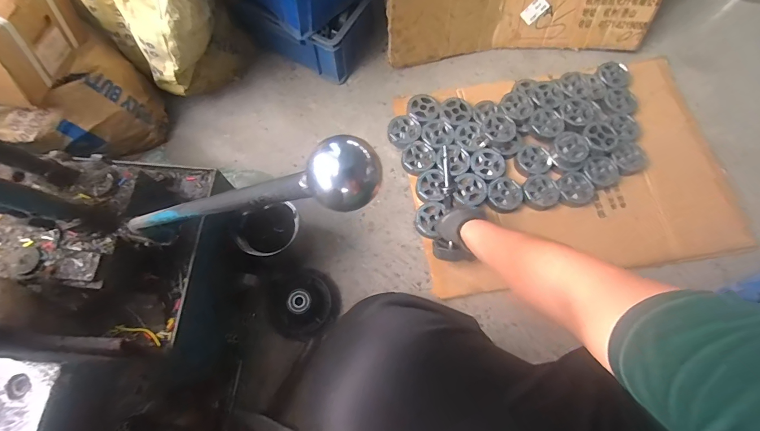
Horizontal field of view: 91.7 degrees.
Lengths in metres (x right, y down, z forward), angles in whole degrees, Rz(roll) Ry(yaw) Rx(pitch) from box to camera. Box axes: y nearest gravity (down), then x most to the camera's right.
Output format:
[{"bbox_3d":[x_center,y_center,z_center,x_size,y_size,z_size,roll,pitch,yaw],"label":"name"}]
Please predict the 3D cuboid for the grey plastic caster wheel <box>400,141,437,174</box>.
[{"bbox_3d":[0.089,-0.132,0.868,0.076,0.043,0.085,21,72,7],"label":"grey plastic caster wheel"}]

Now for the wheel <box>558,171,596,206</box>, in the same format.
[{"bbox_3d":[0.445,-0.061,0.837,0.077,0.016,0.076,0,71,0],"label":"wheel"}]

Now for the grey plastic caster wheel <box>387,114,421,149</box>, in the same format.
[{"bbox_3d":[0.057,-0.199,0.892,0.079,0.032,0.077,0,71,0],"label":"grey plastic caster wheel"}]

